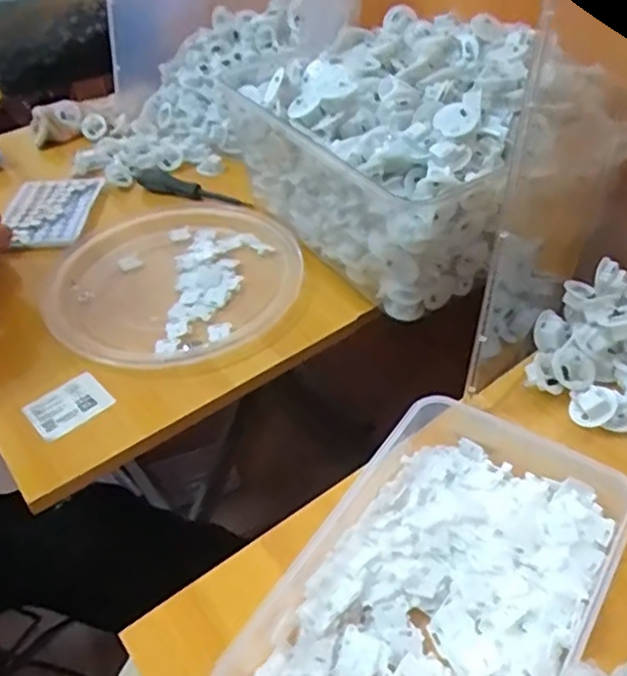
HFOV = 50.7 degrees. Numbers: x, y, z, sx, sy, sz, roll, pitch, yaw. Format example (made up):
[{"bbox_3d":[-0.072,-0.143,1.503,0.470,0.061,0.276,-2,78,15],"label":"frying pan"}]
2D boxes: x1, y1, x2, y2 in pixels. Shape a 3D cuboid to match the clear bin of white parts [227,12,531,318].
[{"bbox_3d":[0.079,-0.170,0.612,0.199,0.155,0.276,-26,47,-20],"label":"clear bin of white parts"}]

